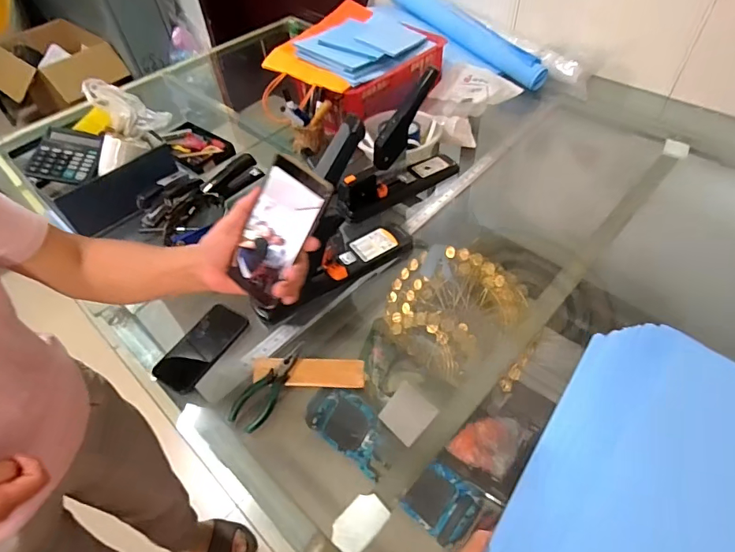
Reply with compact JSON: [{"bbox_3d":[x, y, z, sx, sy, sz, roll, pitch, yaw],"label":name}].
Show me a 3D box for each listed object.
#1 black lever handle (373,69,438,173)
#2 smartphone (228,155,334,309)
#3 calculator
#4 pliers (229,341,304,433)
[{"bbox_3d":[0.076,-0.310,0.903,0.031,0.209,0.063,40,19,31],"label":"black lever handle"},{"bbox_3d":[-0.102,-0.045,0.506,0.074,0.162,0.010,35,23,13],"label":"smartphone"},{"bbox_3d":[-0.646,-0.266,0.982,0.117,0.025,0.158,10,52,-21],"label":"calculator"},{"bbox_3d":[-0.153,0.170,0.711,0.059,0.020,0.149,23,56,22],"label":"pliers"}]

